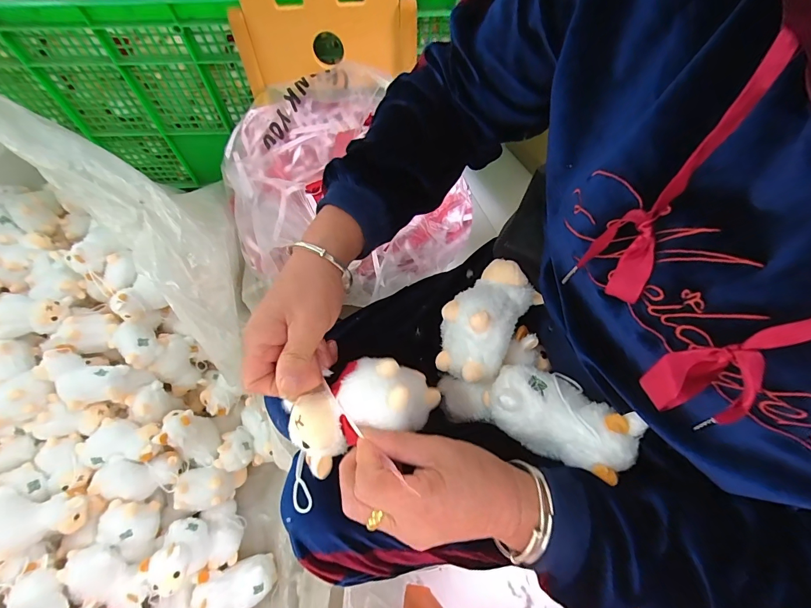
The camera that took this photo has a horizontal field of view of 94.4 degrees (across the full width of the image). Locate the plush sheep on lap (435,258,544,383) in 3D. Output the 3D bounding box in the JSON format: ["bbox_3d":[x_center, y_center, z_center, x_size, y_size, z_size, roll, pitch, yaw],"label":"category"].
[{"bbox_3d":[0.077,0.012,0.359,0.072,0.053,0.117,35,67,18],"label":"plush sheep on lap"}]

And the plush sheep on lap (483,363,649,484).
[{"bbox_3d":[0.129,0.092,0.316,0.115,0.050,0.070,23,64,13],"label":"plush sheep on lap"}]

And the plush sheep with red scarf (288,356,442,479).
[{"bbox_3d":[-0.034,0.083,0.311,0.119,0.050,0.064,-24,64,-12],"label":"plush sheep with red scarf"}]

